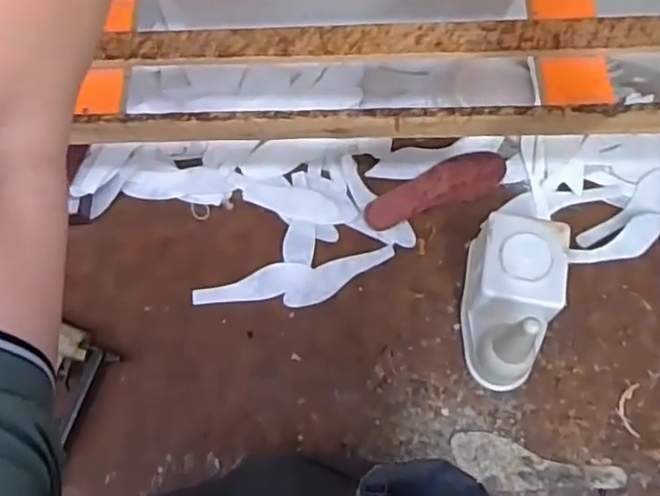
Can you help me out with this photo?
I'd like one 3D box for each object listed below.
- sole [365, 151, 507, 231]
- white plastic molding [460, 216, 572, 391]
[{"bbox_3d":[0.153,-0.087,0.923,0.217,0.013,0.069,-24,70,-8],"label":"sole"},{"bbox_3d":[0.229,0.063,0.779,0.102,0.169,0.190,9,69,5],"label":"white plastic molding"}]

